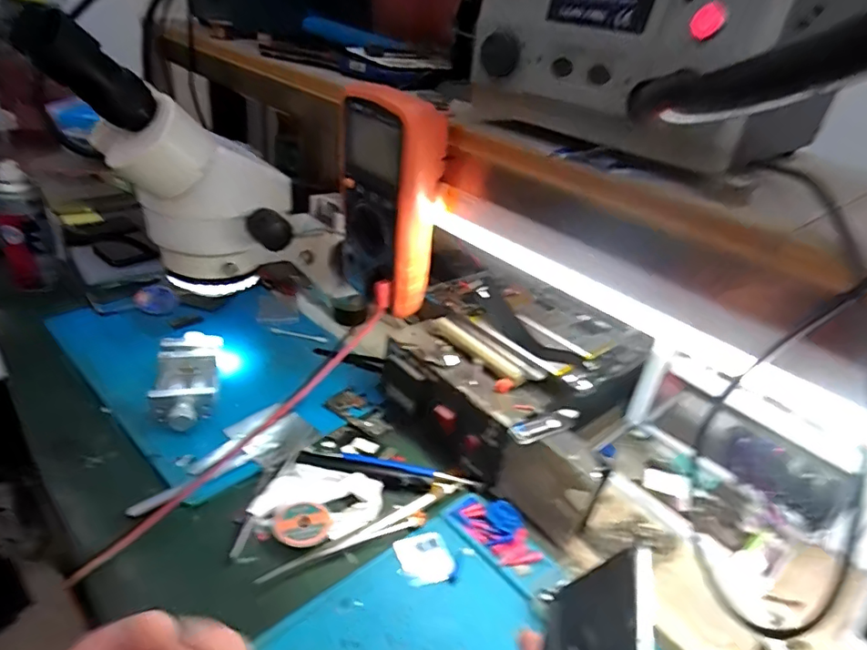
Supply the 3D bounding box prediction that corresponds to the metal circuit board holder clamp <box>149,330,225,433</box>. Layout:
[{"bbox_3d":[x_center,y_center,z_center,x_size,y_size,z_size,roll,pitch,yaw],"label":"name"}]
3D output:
[{"bbox_3d":[-0.251,0.055,0.544,0.057,0.033,0.134,-3,33,-15],"label":"metal circuit board holder clamp"}]

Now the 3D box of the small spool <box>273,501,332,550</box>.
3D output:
[{"bbox_3d":[-0.105,0.158,0.426,0.043,0.005,0.044,5,32,-3],"label":"small spool"}]

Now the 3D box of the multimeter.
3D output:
[{"bbox_3d":[-0.039,-0.103,0.446,0.052,0.176,0.079,-14,36,-32],"label":"multimeter"}]

